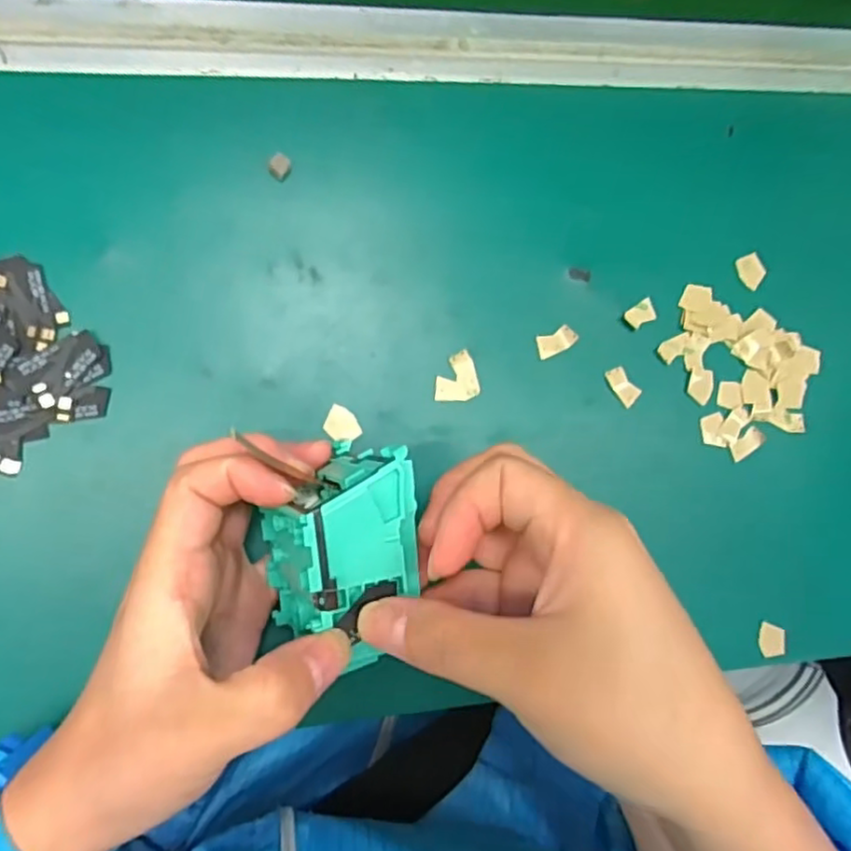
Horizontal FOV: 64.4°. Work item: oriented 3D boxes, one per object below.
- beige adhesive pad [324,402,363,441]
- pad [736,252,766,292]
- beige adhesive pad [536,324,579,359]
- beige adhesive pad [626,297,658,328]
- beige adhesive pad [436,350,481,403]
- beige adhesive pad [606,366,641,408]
[{"bbox_3d":[-0.039,0.000,0.315,0.017,0.004,0.015,34,82,-9],"label":"beige adhesive pad"},{"bbox_3d":[0.170,-0.080,0.353,0.014,0.005,0.018,-26,93,-11],"label":"pad"},{"bbox_3d":[0.065,-0.042,0.334,0.020,0.004,0.011,-25,93,-11],"label":"beige adhesive pad"},{"bbox_3d":[0.110,-0.057,0.344,0.016,0.004,0.011,-28,93,-11],"label":"beige adhesive pad"},{"bbox_3d":[0.016,-0.024,0.325,0.021,0.004,0.024,0,88,-12],"label":"beige adhesive pad"},{"bbox_3d":[0.100,-0.020,0.340,0.011,0.004,0.021,-36,95,-11],"label":"beige adhesive pad"}]

